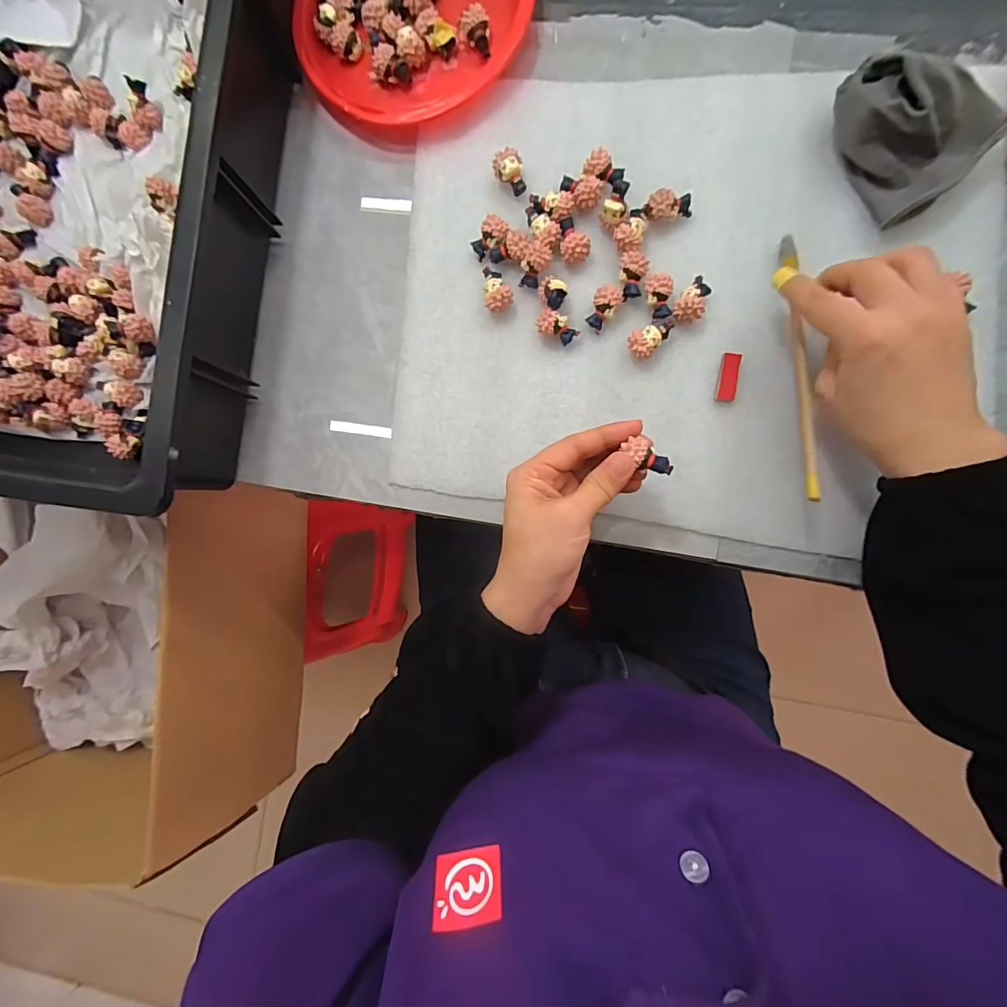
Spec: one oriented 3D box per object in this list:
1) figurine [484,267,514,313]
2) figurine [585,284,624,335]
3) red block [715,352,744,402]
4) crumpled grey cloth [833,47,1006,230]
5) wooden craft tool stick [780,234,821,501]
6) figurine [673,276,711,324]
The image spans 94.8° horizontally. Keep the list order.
[{"bbox_3d":[-0.003,-0.156,0.338,0.020,0.018,0.034,-4,88,7],"label":"figurine"},{"bbox_3d":[0.071,-0.138,0.329,0.018,0.020,0.027,25,91,7],"label":"figurine"},{"bbox_3d":[0.157,-0.088,0.322,0.014,0.006,0.034,12,90,7],"label":"red block"},{"bbox_3d":[0.266,-0.241,0.297,0.078,0.049,0.094,-28,85,5],"label":"crumpled grey cloth"},{"bbox_3d":[0.190,-0.092,0.297,0.008,0.008,0.186,2,75,6],"label":"wooden craft tool stick"},{"bbox_3d":[0.133,-0.140,0.322,0.020,0.020,0.033,30,92,7],"label":"figurine"}]

